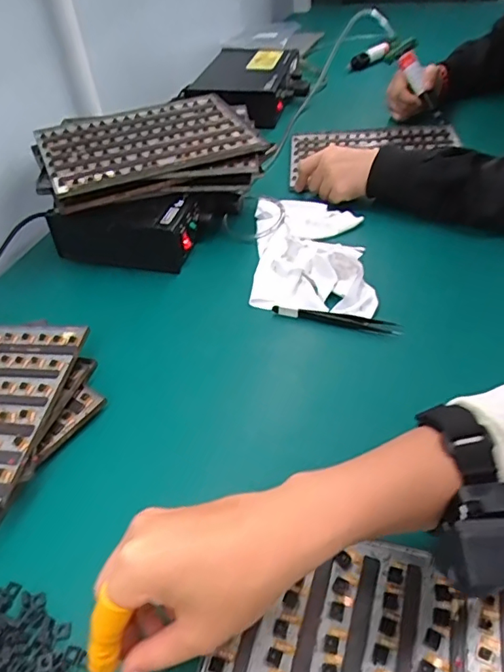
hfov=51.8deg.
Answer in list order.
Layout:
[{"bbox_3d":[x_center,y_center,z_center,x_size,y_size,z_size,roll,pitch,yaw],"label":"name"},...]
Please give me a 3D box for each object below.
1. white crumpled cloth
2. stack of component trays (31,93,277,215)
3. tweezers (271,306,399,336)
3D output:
[{"bbox_3d":[0.066,-0.102,0.594,0.128,0.039,0.215,-1,43,6],"label":"white crumpled cloth"},{"bbox_3d":[-0.123,-0.233,0.646,0.264,0.038,0.215,-17,44,-10],"label":"stack of component trays"},{"bbox_3d":[0.083,-0.017,0.516,0.125,0.012,0.013,10,46,18],"label":"tweezers"}]

